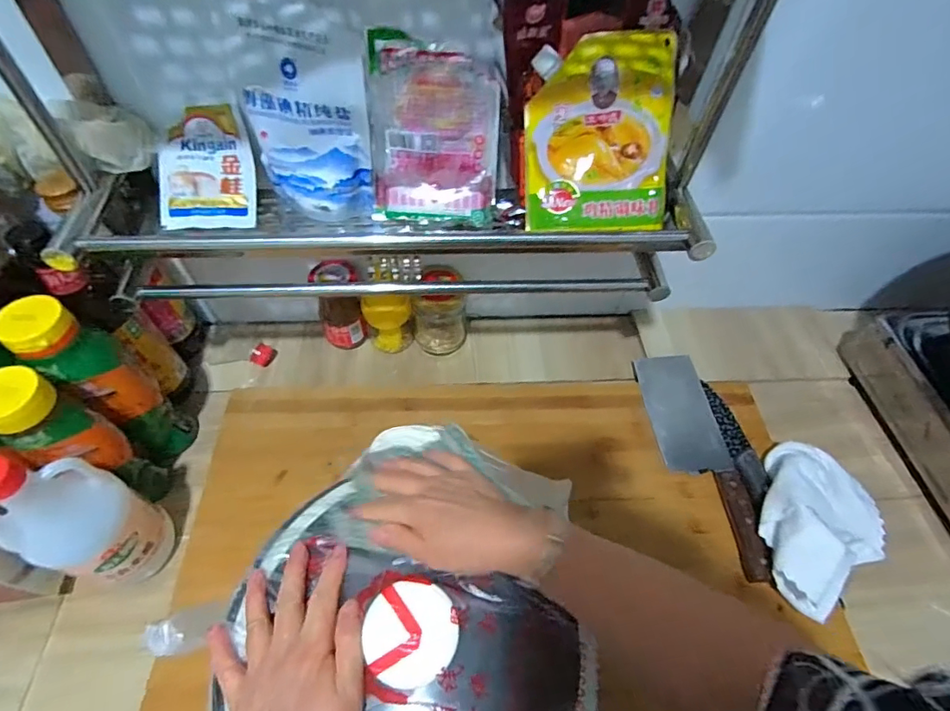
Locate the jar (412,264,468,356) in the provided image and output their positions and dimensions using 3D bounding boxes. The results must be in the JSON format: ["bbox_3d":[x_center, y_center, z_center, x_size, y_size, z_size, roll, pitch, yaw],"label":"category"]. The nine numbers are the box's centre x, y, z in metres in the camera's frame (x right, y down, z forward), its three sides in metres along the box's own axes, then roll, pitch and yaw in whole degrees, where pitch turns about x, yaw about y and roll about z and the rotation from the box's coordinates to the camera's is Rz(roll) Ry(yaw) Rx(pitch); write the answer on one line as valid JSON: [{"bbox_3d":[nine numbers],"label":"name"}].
[{"bbox_3d":[-0.046,-0.061,0.668,0.073,0.128,0.062,3,55,-2],"label":"jar"}]

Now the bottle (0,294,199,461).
[{"bbox_3d":[-0.373,0.035,0.508,0.067,0.232,0.065,33,60,17],"label":"bottle"}]

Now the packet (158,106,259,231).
[{"bbox_3d":[-0.262,-0.179,0.470,0.087,0.026,0.112,-4,89,-7],"label":"packet"}]

